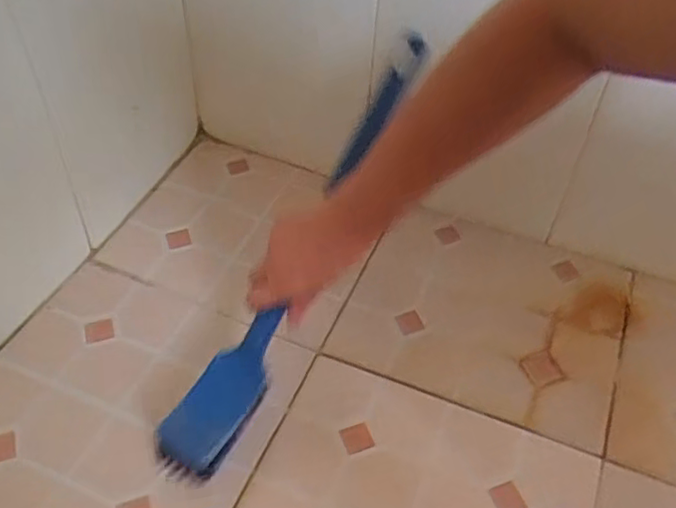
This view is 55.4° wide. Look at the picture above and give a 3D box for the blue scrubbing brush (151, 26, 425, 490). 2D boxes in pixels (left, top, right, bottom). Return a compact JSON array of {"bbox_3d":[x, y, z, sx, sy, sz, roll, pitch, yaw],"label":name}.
[{"bbox_3d":[-0.035,0.001,0.574,0.042,0.059,0.433,28,89,23],"label":"blue scrubbing brush"}]

